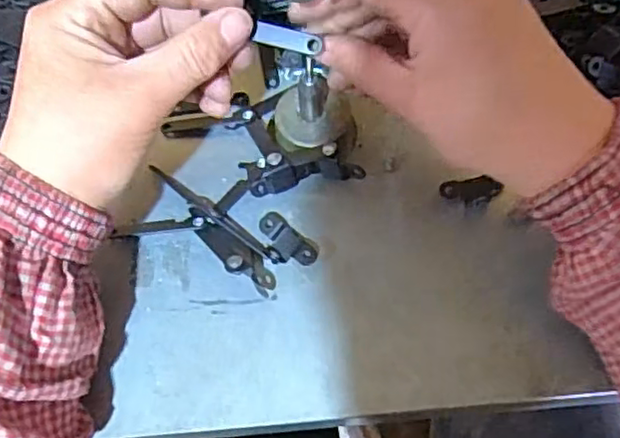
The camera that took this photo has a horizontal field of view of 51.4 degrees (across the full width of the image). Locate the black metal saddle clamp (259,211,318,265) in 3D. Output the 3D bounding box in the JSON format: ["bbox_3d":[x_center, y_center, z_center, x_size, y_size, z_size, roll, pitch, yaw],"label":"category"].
[{"bbox_3d":[-0.013,0.011,0.324,0.036,0.006,0.019,41,74,18],"label":"black metal saddle clamp"}]

